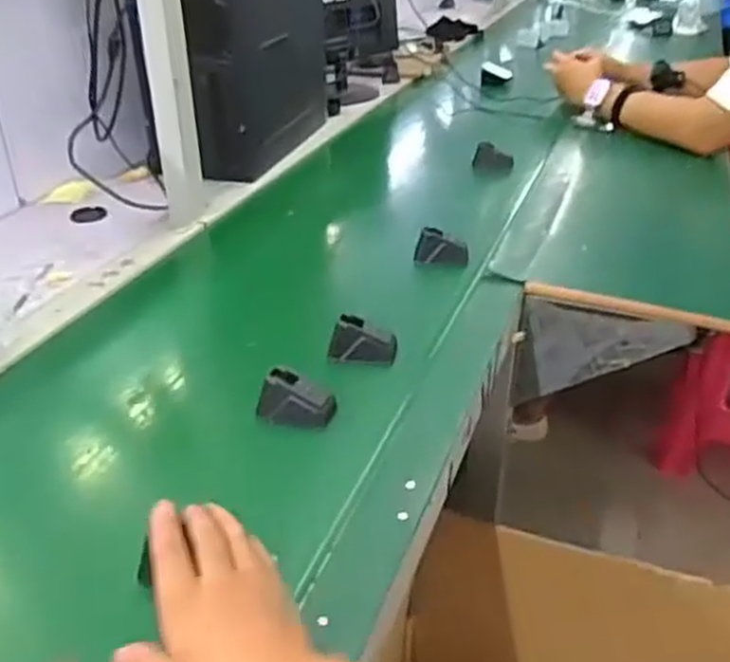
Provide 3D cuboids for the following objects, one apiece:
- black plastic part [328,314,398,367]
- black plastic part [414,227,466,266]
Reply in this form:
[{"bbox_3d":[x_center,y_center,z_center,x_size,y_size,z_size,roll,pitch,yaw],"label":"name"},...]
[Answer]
[{"bbox_3d":[-0.001,0.011,0.770,0.065,0.045,0.031,2,31,5],"label":"black plastic part"},{"bbox_3d":[0.099,-0.106,0.971,0.065,0.041,0.037,5,32,10],"label":"black plastic part"}]

